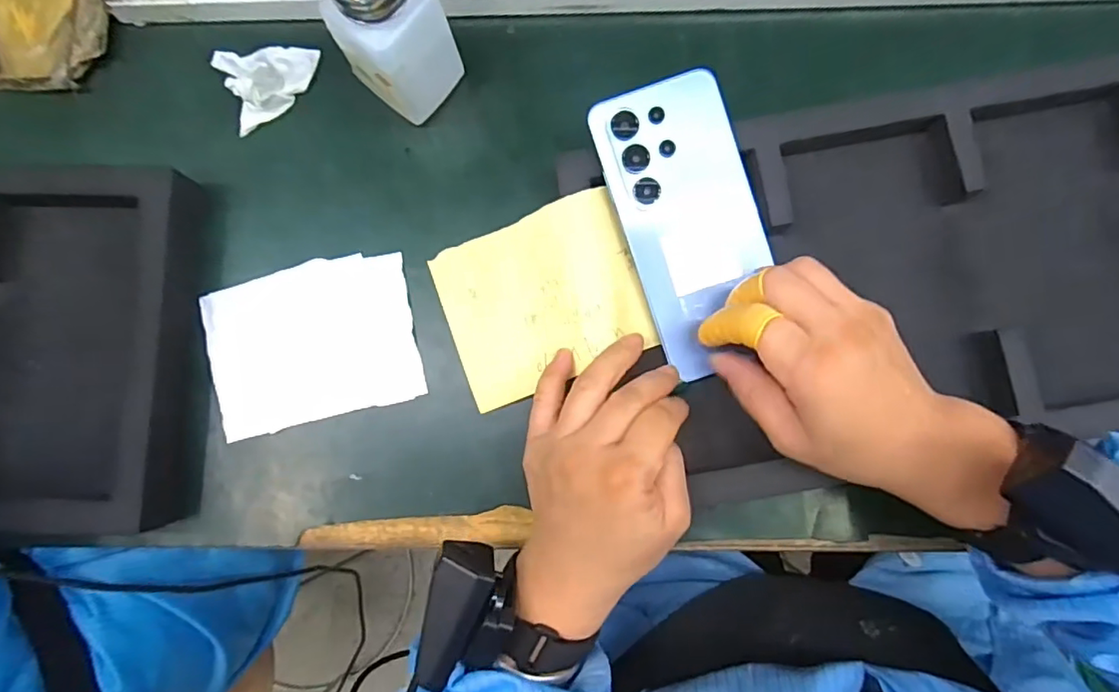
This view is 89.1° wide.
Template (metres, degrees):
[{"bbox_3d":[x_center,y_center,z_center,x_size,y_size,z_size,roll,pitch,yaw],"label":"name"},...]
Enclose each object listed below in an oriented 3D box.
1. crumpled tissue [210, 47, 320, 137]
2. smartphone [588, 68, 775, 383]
[{"bbox_3d":[-0.193,-0.181,0.374,0.063,0.026,0.055,-24,84,0],"label":"crumpled tissue"},{"bbox_3d":[0.078,-0.071,0.334,0.078,0.005,0.164,-18,95,1],"label":"smartphone"}]

